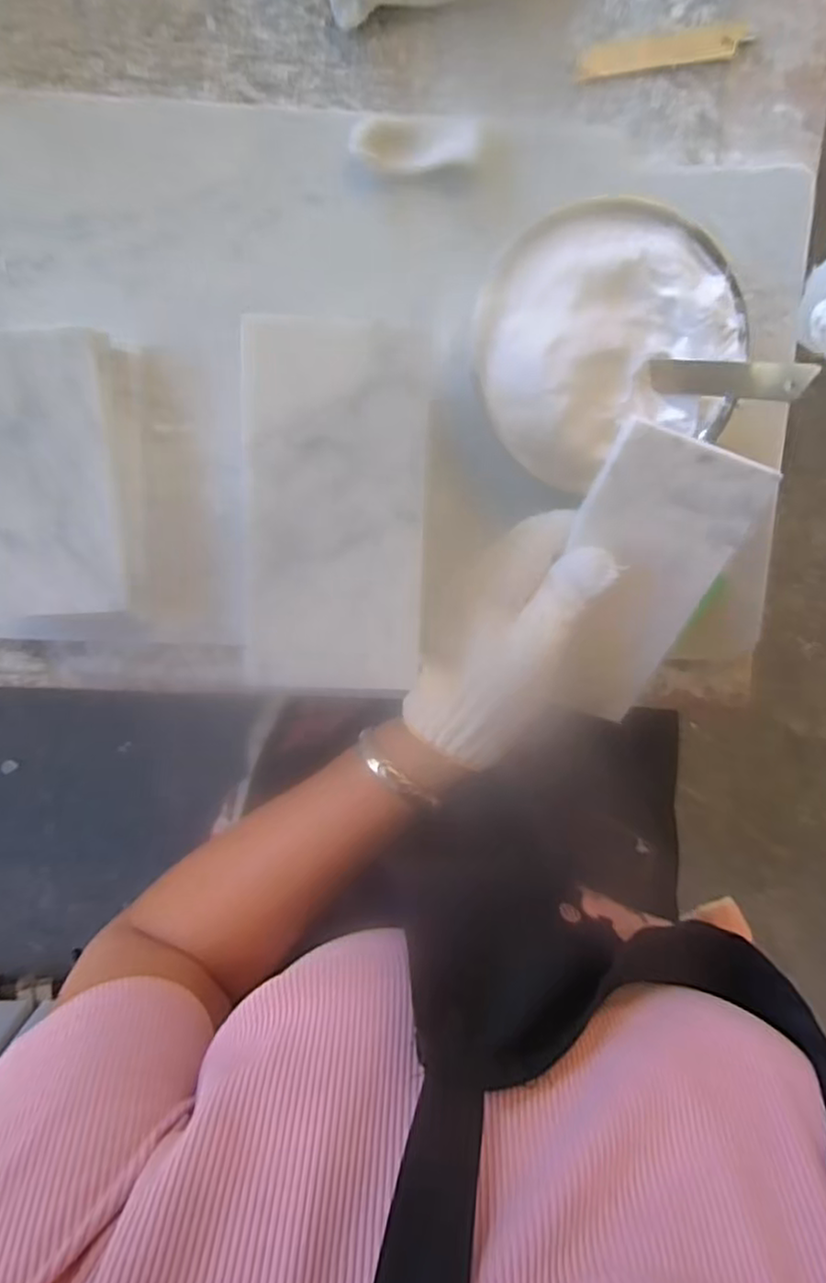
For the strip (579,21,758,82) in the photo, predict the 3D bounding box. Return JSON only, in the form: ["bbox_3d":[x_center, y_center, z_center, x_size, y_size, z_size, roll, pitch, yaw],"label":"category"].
[{"bbox_3d":[0.142,-0.331,0.379,0.104,0.004,0.018,-13,98,-6],"label":"strip"}]

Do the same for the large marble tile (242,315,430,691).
[{"bbox_3d":[-0.033,-0.054,0.282,0.074,0.009,0.149,2,99,-2],"label":"large marble tile"}]

